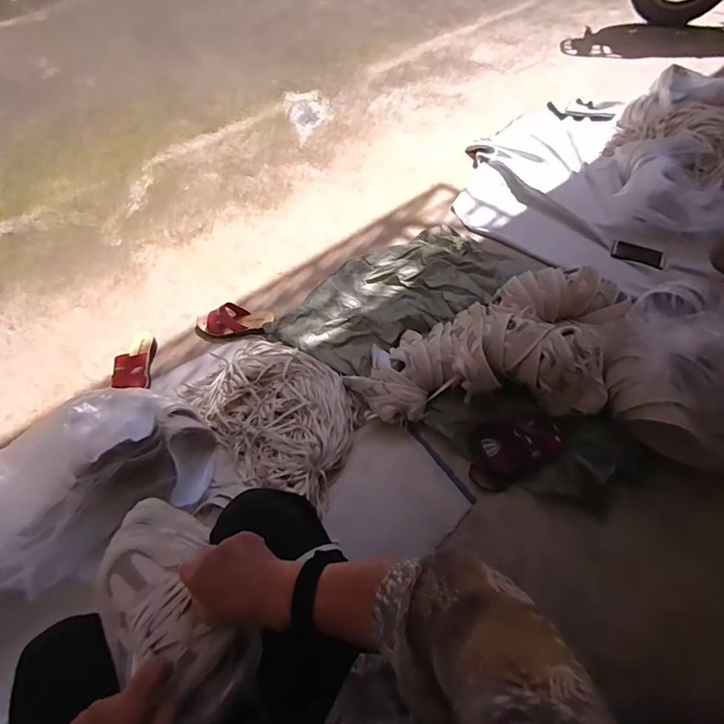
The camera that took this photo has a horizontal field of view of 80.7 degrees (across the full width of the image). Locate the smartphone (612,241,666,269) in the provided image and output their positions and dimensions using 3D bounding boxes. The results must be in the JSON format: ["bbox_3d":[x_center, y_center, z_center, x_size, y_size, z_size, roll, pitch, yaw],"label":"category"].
[{"bbox_3d":[0.910,-0.352,1.401,0.157,0.007,0.070,25,73,19],"label":"smartphone"}]

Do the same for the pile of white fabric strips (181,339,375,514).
[{"bbox_3d":[-0.227,0.101,1.024,0.458,0.100,0.326,28,61,14],"label":"pile of white fabric strips"}]

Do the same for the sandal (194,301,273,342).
[{"bbox_3d":[-0.362,-0.115,1.202,0.224,0.063,0.082,-2,58,-4],"label":"sandal"}]

